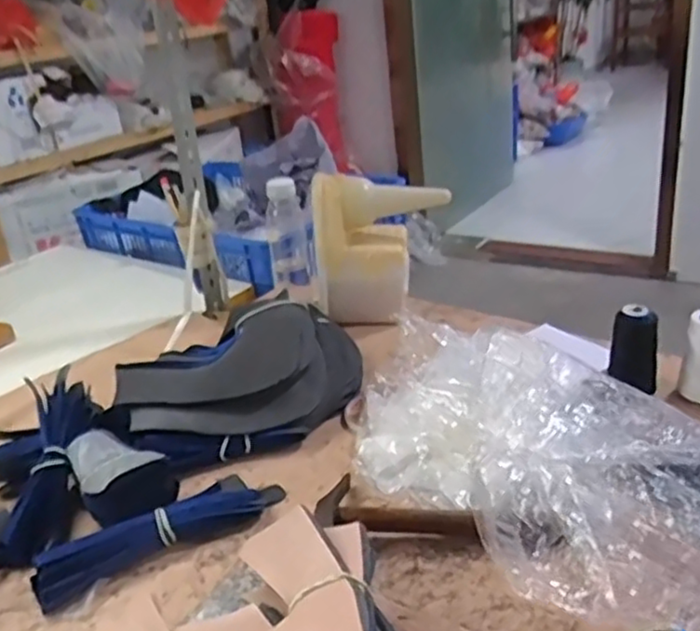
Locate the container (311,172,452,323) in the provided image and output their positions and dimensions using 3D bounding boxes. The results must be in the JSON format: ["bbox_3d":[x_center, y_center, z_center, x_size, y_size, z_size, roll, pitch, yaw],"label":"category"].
[{"bbox_3d":[0.041,-0.099,0.972,0.176,0.179,0.093,0,26,14],"label":"container"}]

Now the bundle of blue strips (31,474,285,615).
[{"bbox_3d":[-0.169,0.191,0.633,0.224,0.030,0.053,-21,29,-29],"label":"bundle of blue strips"}]

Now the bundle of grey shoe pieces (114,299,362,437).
[{"bbox_3d":[-0.108,0.070,0.793,0.290,0.091,0.146,-17,28,-21],"label":"bundle of grey shoe pieces"}]

